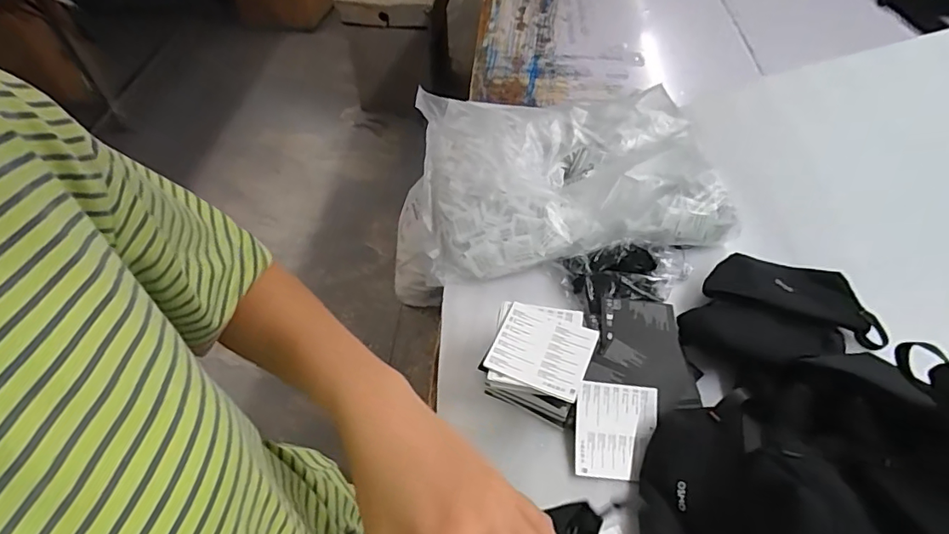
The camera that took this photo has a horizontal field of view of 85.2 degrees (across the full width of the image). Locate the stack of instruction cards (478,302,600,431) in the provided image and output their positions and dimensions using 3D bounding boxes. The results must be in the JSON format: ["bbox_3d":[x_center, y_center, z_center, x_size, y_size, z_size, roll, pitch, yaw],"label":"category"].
[{"bbox_3d":[0.069,0.109,0.584,0.115,0.084,0.115,14,52,13],"label":"stack of instruction cards"}]

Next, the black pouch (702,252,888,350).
[{"bbox_3d":[0.410,0.030,0.667,0.211,0.031,0.101,14,52,13],"label":"black pouch"}]

